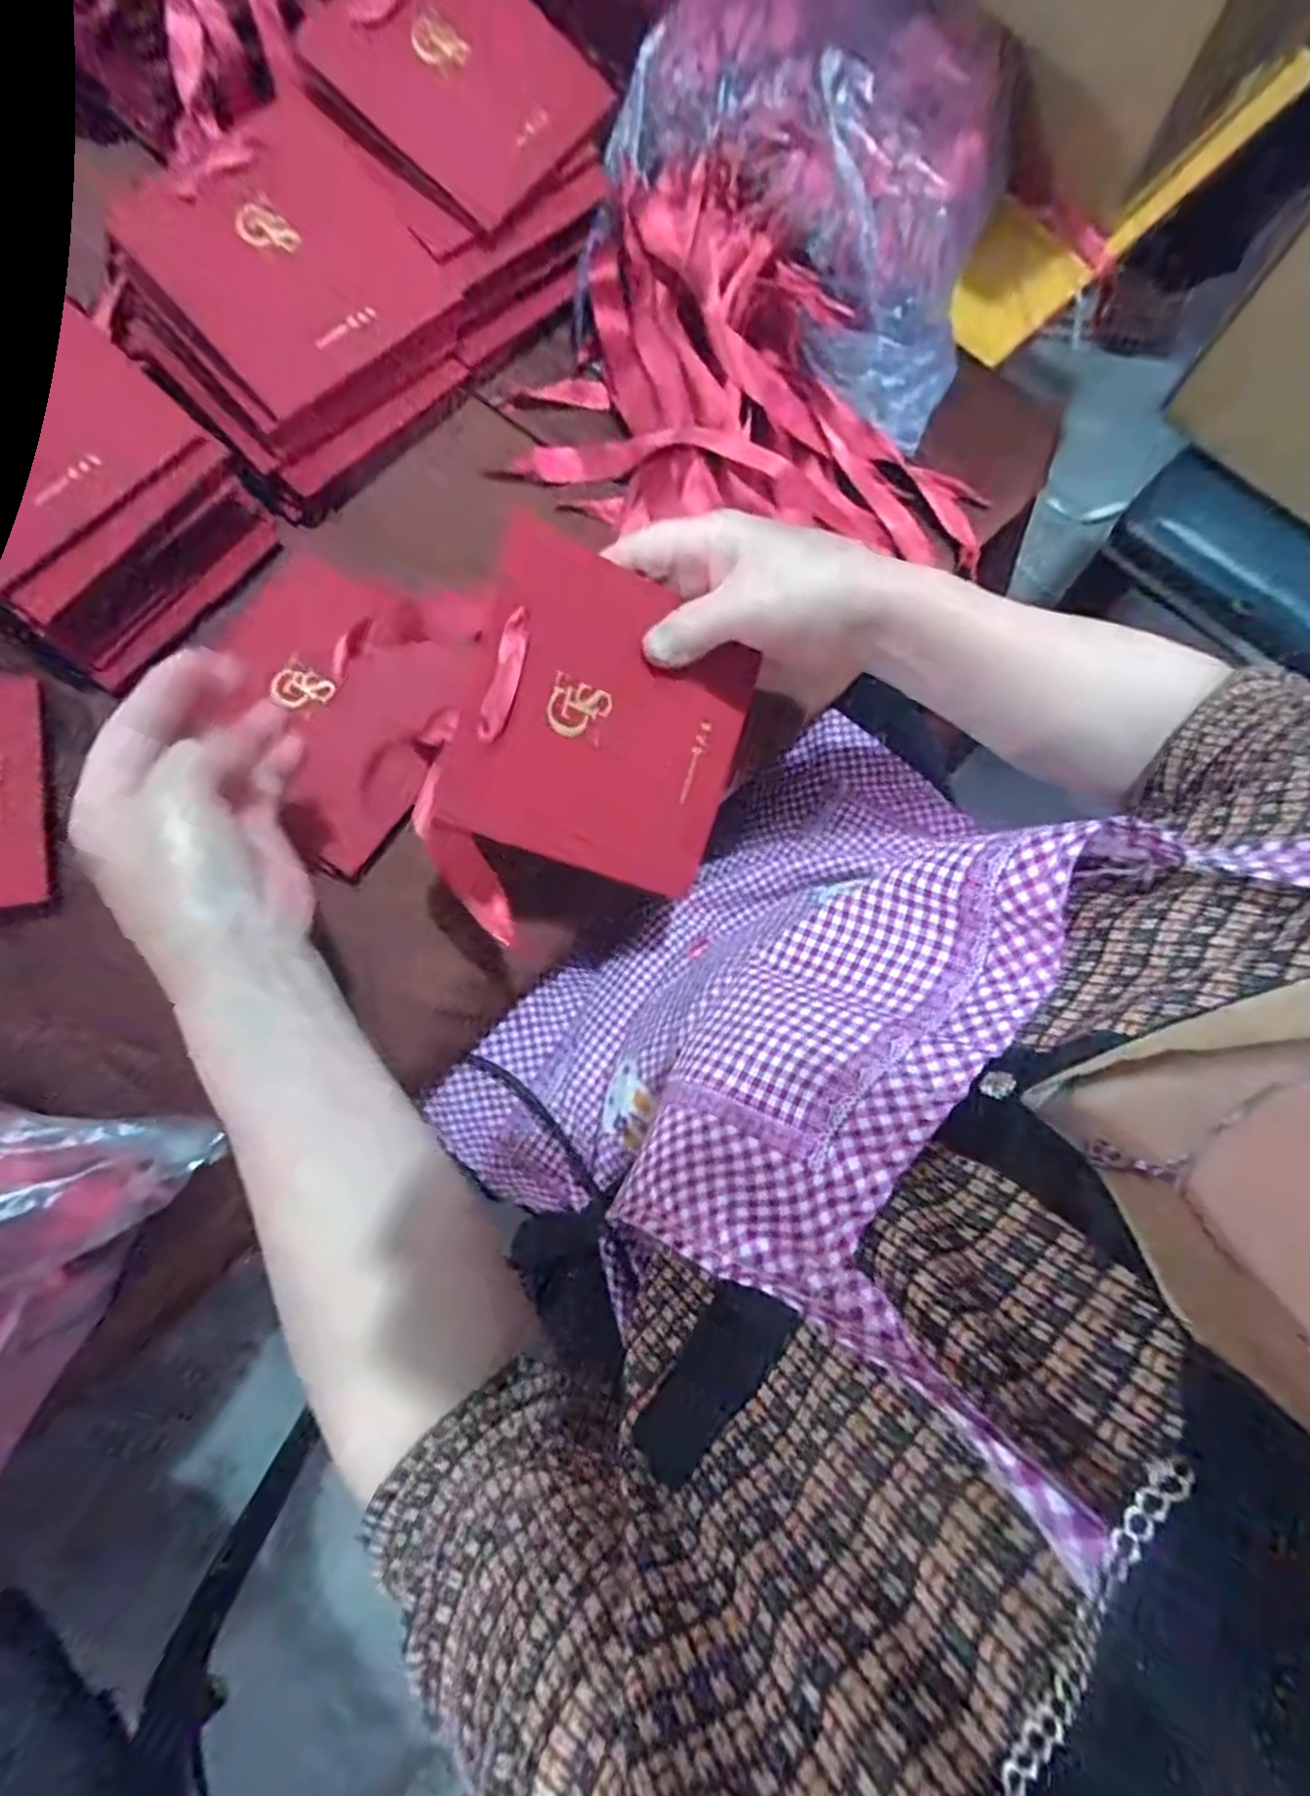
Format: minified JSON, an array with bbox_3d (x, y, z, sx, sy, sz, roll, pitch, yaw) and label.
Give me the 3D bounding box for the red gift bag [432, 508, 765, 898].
[{"bbox_3d":[-0.022,-0.086,0.353,0.135,0.008,0.141,18,88,-23],"label":"red gift bag"}]

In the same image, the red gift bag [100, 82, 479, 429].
[{"bbox_3d":[-0.217,-0.393,0.440,0.158,0.013,0.133,-45,103,-3],"label":"red gift bag"}]

